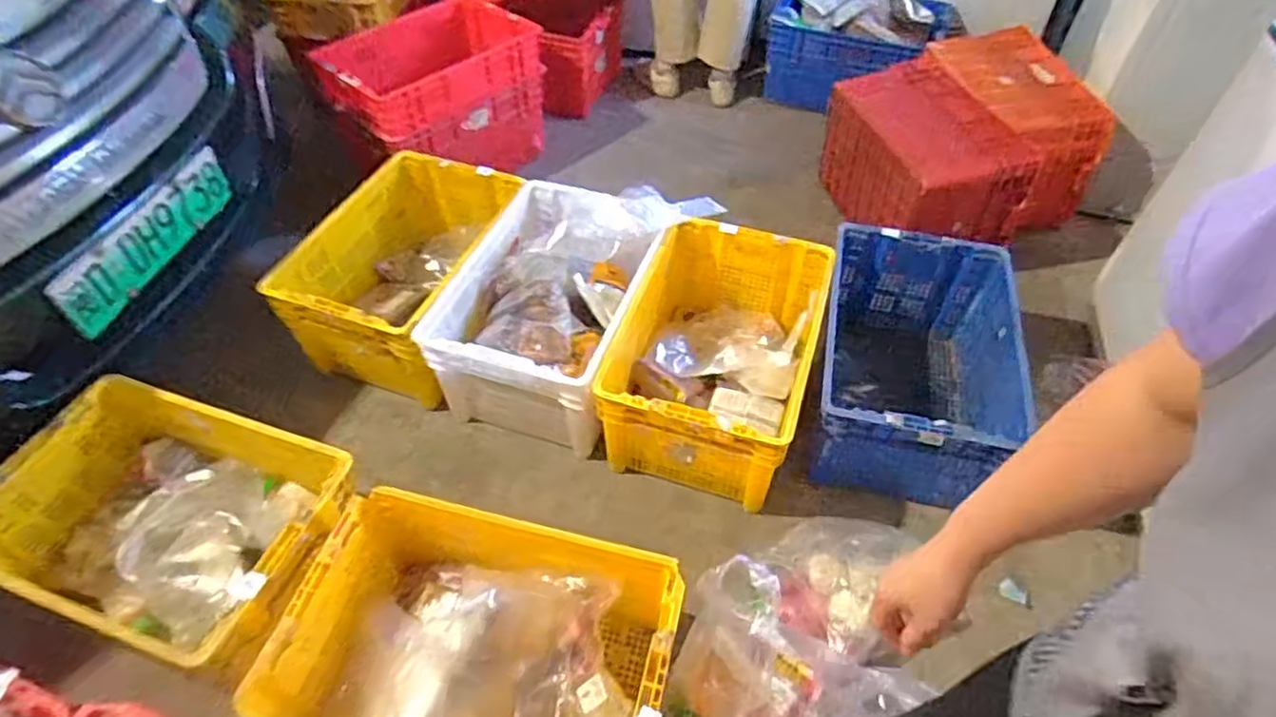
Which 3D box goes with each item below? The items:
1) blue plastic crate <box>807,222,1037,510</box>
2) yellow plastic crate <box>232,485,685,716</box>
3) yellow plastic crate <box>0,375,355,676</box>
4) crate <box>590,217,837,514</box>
[{"bbox_3d":[0.646,0.035,1.619,0.416,0.370,0.630,11,50,9],"label":"blue plastic crate"},{"bbox_3d":[-0.249,0.510,1.158,0.590,0.286,0.406,10,50,9],"label":"yellow plastic crate"},{"bbox_3d":[-0.850,0.328,1.276,0.584,0.238,0.453,15,51,12],"label":"yellow plastic crate"},{"bbox_3d":[0.173,-0.011,1.596,0.414,0.324,0.576,13,51,11],"label":"crate"}]

